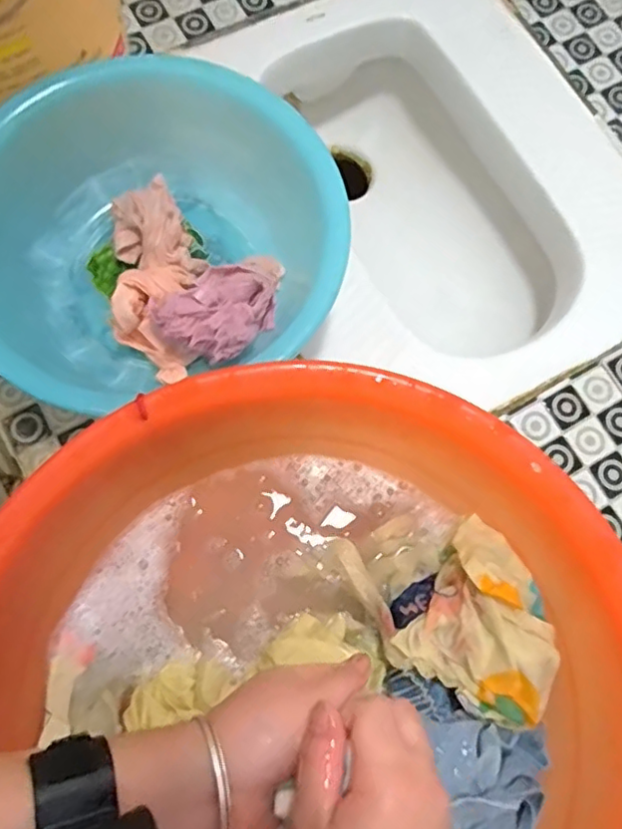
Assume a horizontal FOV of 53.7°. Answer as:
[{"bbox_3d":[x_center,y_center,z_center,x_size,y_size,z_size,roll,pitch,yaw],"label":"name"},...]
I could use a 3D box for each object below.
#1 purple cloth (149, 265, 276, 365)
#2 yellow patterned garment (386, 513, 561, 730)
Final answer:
[{"bbox_3d":[-0.078,-0.090,0.530,0.076,0.064,0.100,39,77,7],"label":"purple cloth"},{"bbox_3d":[0.135,0.152,0.449,0.109,0.054,0.116,35,77,6],"label":"yellow patterned garment"}]

